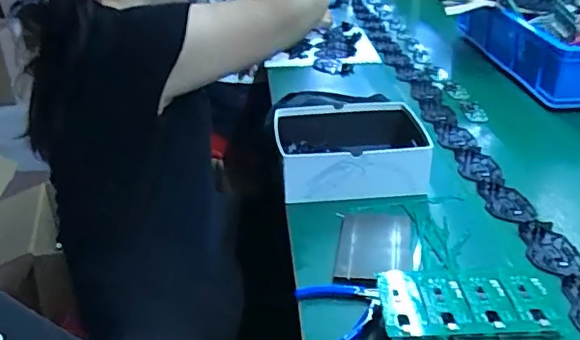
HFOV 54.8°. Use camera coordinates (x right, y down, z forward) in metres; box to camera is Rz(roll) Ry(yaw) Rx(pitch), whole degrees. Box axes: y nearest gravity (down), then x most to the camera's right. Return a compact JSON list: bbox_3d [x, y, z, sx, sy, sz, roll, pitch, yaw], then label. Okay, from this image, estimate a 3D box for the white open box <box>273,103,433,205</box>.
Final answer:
[{"bbox_3d":[0.096,-0.034,0.953,0.236,0.098,0.197,-4,30,-7],"label":"white open box"}]

